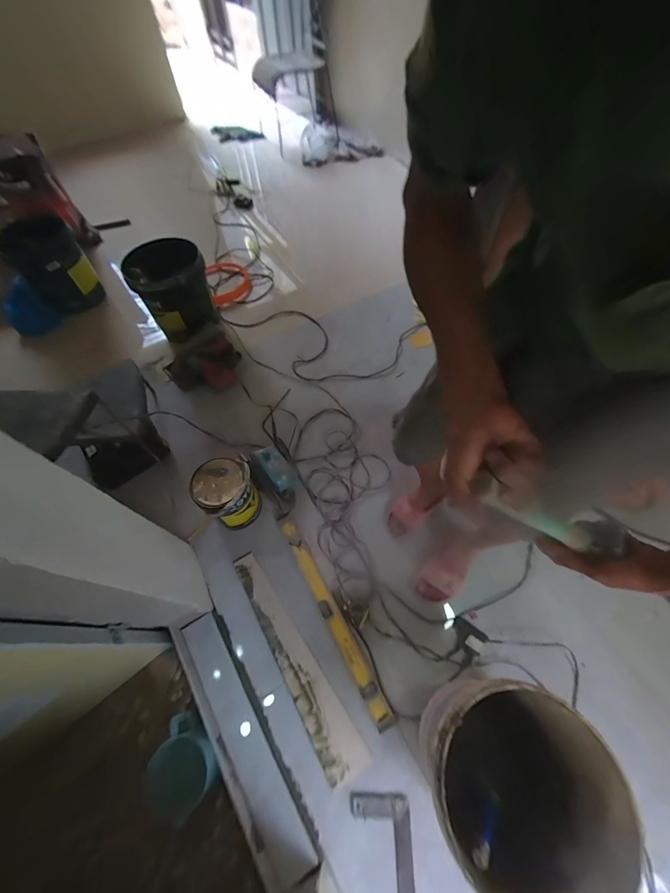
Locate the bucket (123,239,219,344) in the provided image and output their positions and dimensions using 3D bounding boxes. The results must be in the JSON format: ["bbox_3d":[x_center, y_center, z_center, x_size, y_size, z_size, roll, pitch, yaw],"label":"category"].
[{"bbox_3d":[-0.708,-0.700,1.479,0.292,0.283,0.335,-20,60,-10],"label":"bucket"}]

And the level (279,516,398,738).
[{"bbox_3d":[-0.012,0.474,0.972,0.046,0.031,0.585,-26,61,-14],"label":"level"}]

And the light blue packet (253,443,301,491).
[{"bbox_3d":[-0.200,0.069,1.201,0.096,0.026,0.187,-20,60,-36],"label":"light blue packet"}]

